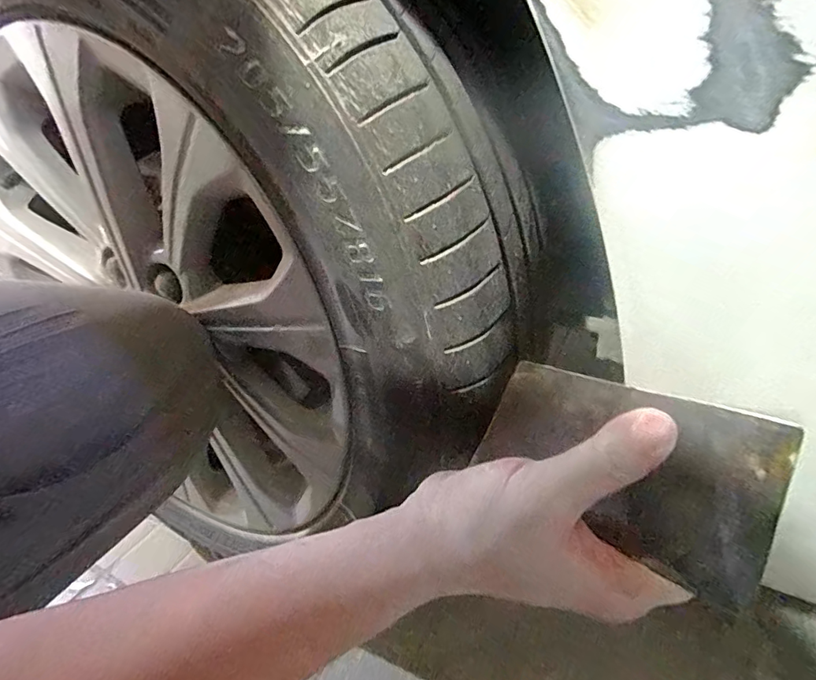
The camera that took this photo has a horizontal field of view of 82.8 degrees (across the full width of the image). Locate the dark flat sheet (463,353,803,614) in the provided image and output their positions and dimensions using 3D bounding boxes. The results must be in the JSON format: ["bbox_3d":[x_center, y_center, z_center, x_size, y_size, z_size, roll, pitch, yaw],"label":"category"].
[{"bbox_3d":[0.088,0.050,0.201,0.117,0.071,0.006,23,17,35],"label":"dark flat sheet"}]

